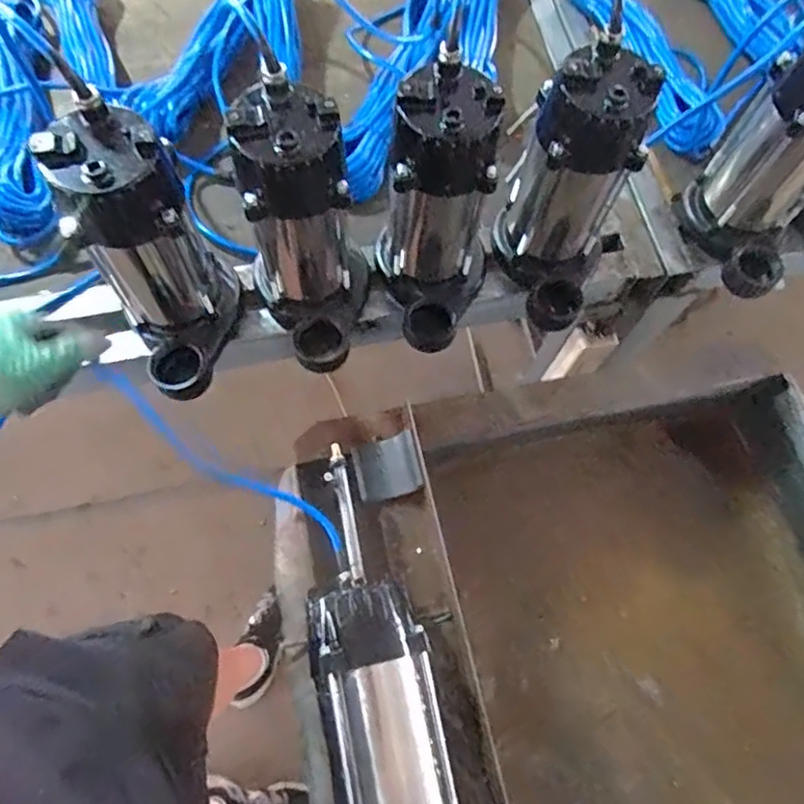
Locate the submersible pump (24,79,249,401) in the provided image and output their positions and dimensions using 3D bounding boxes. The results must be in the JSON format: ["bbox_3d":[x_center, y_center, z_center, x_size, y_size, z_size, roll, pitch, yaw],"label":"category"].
[{"bbox_3d":[-0.212,-0.116,0.551,0.113,0.245,0.144,-24,71,-12],"label":"submersible pump"}]

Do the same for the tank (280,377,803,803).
[{"bbox_3d":[0.236,0.364,0.637,0.574,0.298,0.738,-13,69,-8],"label":"tank"}]

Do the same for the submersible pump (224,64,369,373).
[{"bbox_3d":[-0.083,-0.142,0.569,0.112,0.244,0.147,-15,69,-9],"label":"submersible pump"}]

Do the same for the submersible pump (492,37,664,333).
[{"bbox_3d":[0.157,-0.190,0.589,0.113,0.227,0.129,18,68,4],"label":"submersible pump"}]

